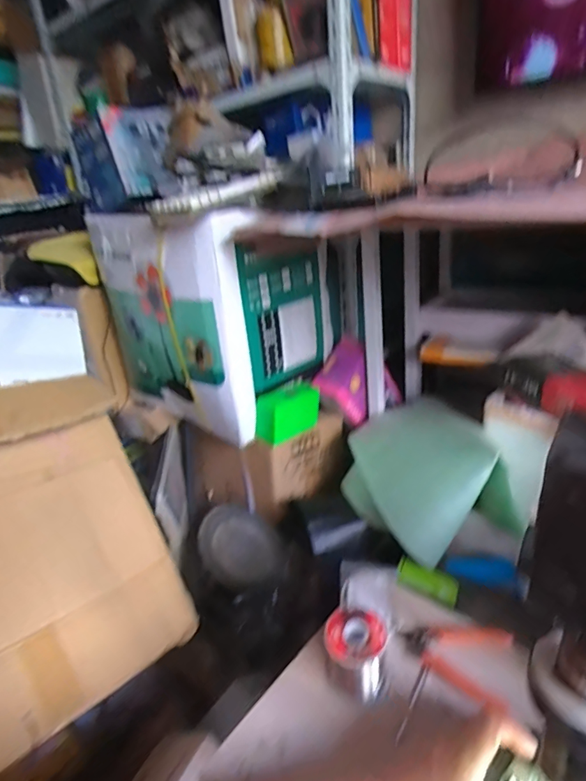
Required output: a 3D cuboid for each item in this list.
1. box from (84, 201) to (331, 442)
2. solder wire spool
[{"bbox_3d":[-0.192,-0.186,1.104,0.461,0.458,0.367,12,28,37],"label":"box"},{"bbox_3d":[0.066,0.278,0.464,0.060,0.065,0.056,-5,22,2],"label":"solder wire spool"}]

